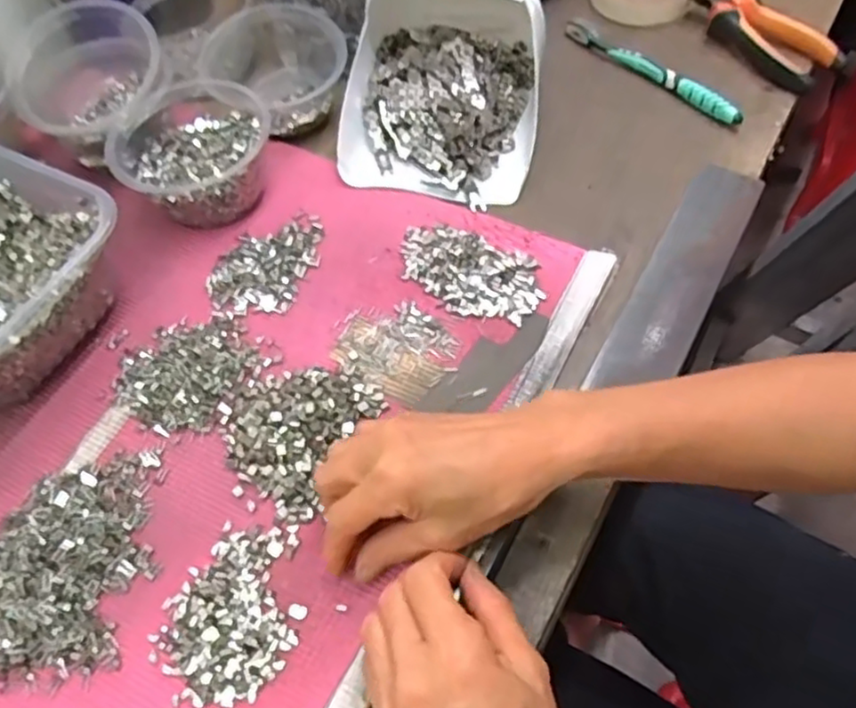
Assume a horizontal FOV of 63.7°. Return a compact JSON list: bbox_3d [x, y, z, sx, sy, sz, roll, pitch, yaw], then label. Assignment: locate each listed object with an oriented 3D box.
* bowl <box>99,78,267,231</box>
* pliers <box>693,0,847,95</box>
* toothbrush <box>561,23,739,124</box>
[{"bbox_3d":[-0.175,-0.151,0.528,0.113,0.060,0.110,-2,58,3],"label":"bowl"},{"bbox_3d":[0.283,-0.279,0.595,0.058,0.032,0.143,-31,61,-14],"label":"pliers"},{"bbox_3d":[0.189,-0.244,0.589,0.016,0.019,0.183,-38,63,-18],"label":"toothbrush"}]

